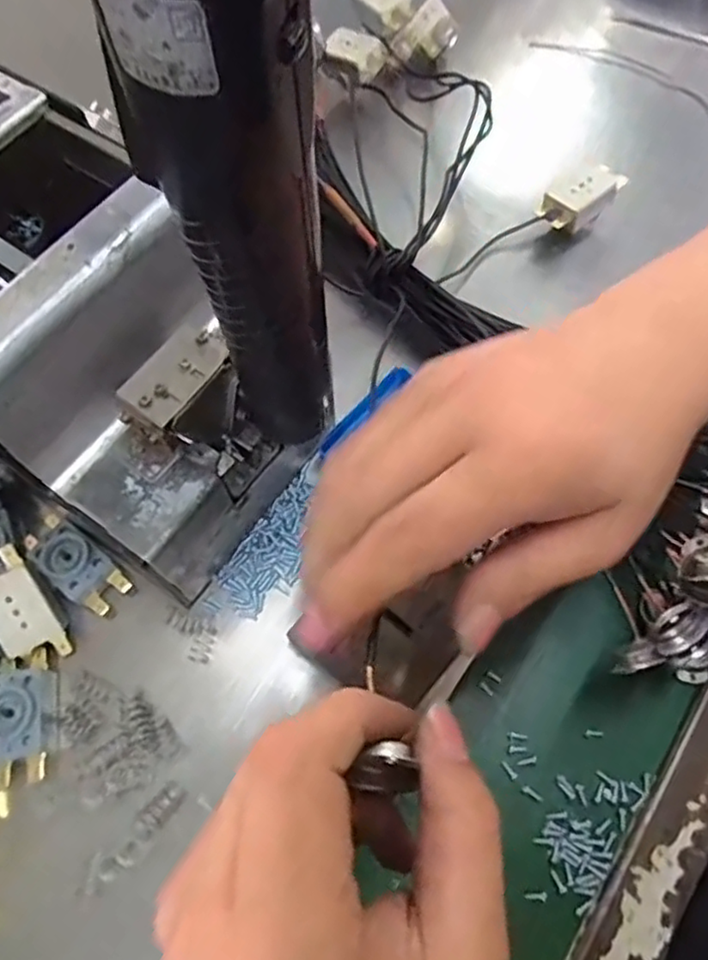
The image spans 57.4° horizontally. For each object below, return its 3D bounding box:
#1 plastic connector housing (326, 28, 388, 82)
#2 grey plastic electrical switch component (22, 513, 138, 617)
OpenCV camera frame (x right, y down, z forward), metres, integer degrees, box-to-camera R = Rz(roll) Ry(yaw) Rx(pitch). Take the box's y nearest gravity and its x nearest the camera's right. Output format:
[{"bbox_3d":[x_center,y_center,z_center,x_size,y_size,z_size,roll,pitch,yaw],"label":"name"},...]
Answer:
[{"bbox_3d":[0.001,-0.283,0.429,0.037,0.013,0.030,19,68,7],"label":"plastic connector housing"},{"bbox_3d":[-0.139,0.041,0.323,0.060,0.022,0.027,39,72,14],"label":"grey plastic electrical switch component"}]

